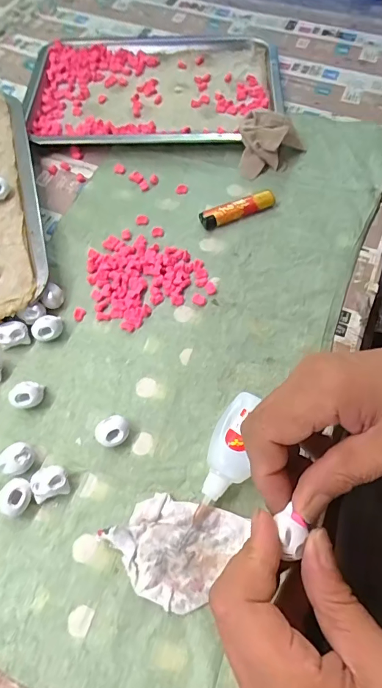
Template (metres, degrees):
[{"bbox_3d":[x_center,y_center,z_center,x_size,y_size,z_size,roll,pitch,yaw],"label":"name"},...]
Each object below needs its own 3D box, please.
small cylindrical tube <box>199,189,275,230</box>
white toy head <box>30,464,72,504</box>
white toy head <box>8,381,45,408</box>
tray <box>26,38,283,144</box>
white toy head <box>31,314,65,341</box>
[{"bbox_3d":[0.048,-0.138,0.421,0.080,0.014,0.018,-20,65,-9],"label":"small cylindrical tube"},{"bbox_3d":[-0.104,0.102,0.305,0.025,0.018,0.021,-18,65,-8],"label":"white toy head"},{"bbox_3d":[-0.133,0.043,0.337,0.026,0.020,0.018,-8,64,-3],"label":"white toy head"},{"bbox_3d":[-0.046,-0.309,0.500,0.293,0.026,0.197,3,64,2],"label":"tray"},{"bbox_3d":[-0.126,-0.012,0.364,0.027,0.021,0.017,-11,64,-5],"label":"white toy head"}]

